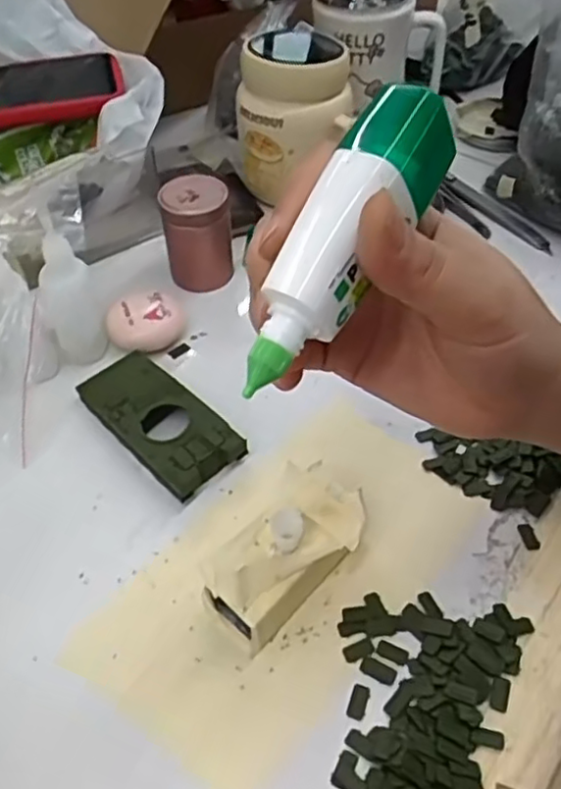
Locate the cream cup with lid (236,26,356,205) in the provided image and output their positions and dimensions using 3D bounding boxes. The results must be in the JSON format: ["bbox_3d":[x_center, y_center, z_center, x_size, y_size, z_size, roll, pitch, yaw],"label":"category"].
[{"bbox_3d":[0.010,-0.209,0.488,0.081,0.109,0.076,-1,50,1],"label":"cream cup with lid"}]

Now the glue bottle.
[{"bbox_3d":[0.018,-0.044,0.193,0.023,0.033,0.098,28,78,23],"label":"glue bottle"}]

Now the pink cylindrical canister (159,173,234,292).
[{"bbox_3d":[-0.056,-0.107,0.446,0.043,0.069,0.035,-9,50,-6],"label":"pink cylindrical canister"}]

